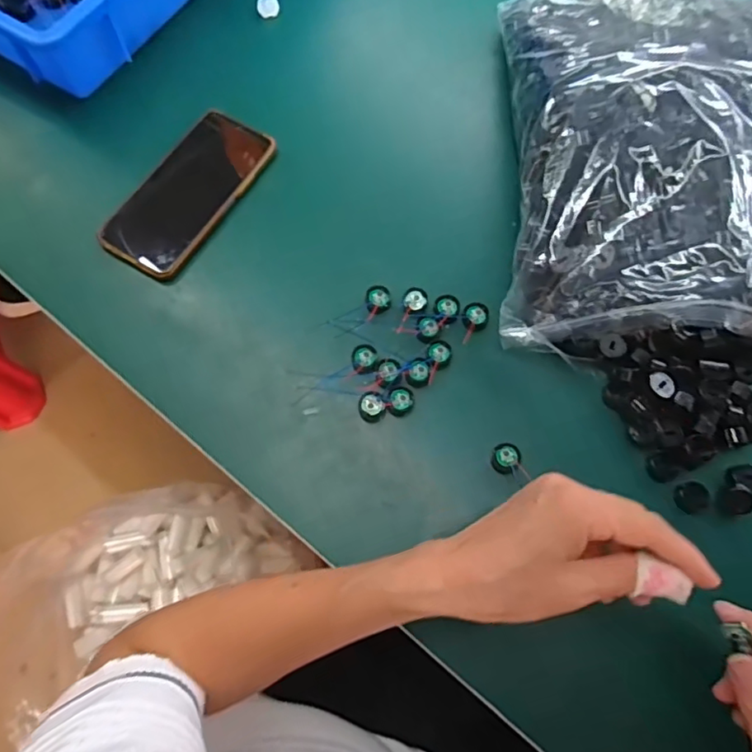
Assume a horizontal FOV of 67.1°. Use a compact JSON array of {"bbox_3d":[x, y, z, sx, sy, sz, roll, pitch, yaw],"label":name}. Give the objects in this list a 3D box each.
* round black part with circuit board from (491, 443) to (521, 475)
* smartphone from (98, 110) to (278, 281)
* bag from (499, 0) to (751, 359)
[{"bbox_3d":[0.098,0.062,0.427,0.020,0.010,0.023,31,73,9],"label":"round black part with circuit board"},{"bbox_3d":[-0.160,-0.159,0.489,0.073,0.006,0.163,31,74,2],"label":"smartphone"},{"bbox_3d":[0.233,-0.184,0.466,0.239,0.100,0.340,5,71,0],"label":"bag"}]

